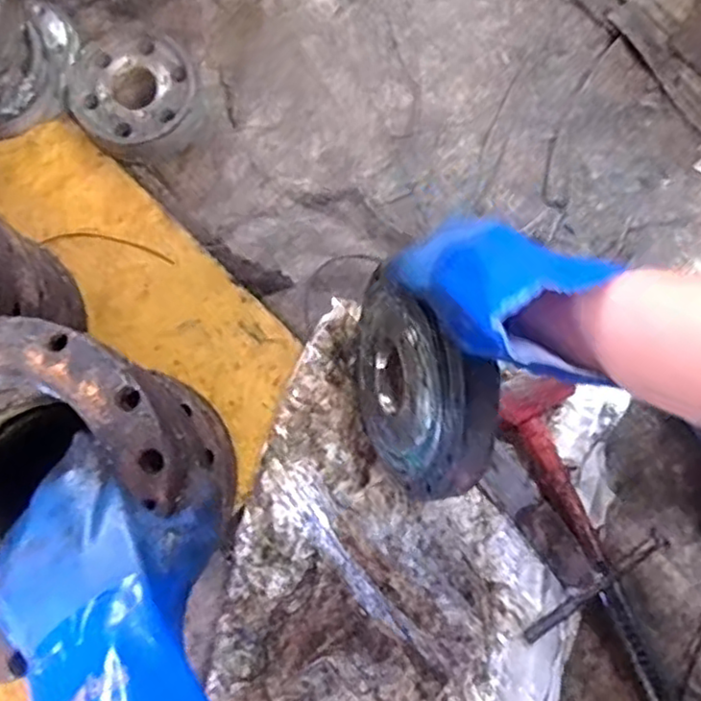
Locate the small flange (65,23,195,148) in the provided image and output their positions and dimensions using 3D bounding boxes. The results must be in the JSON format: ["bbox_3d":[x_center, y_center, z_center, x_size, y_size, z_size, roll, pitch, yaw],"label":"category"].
[{"bbox_3d":[-0.220,-0.266,0.700,0.125,0.043,0.116,0,79,0],"label":"small flange"}]

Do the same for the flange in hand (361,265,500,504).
[{"bbox_3d":[0.050,0.029,0.548,0.030,0.154,0.174,-9,35,-24],"label":"flange in hand"}]

